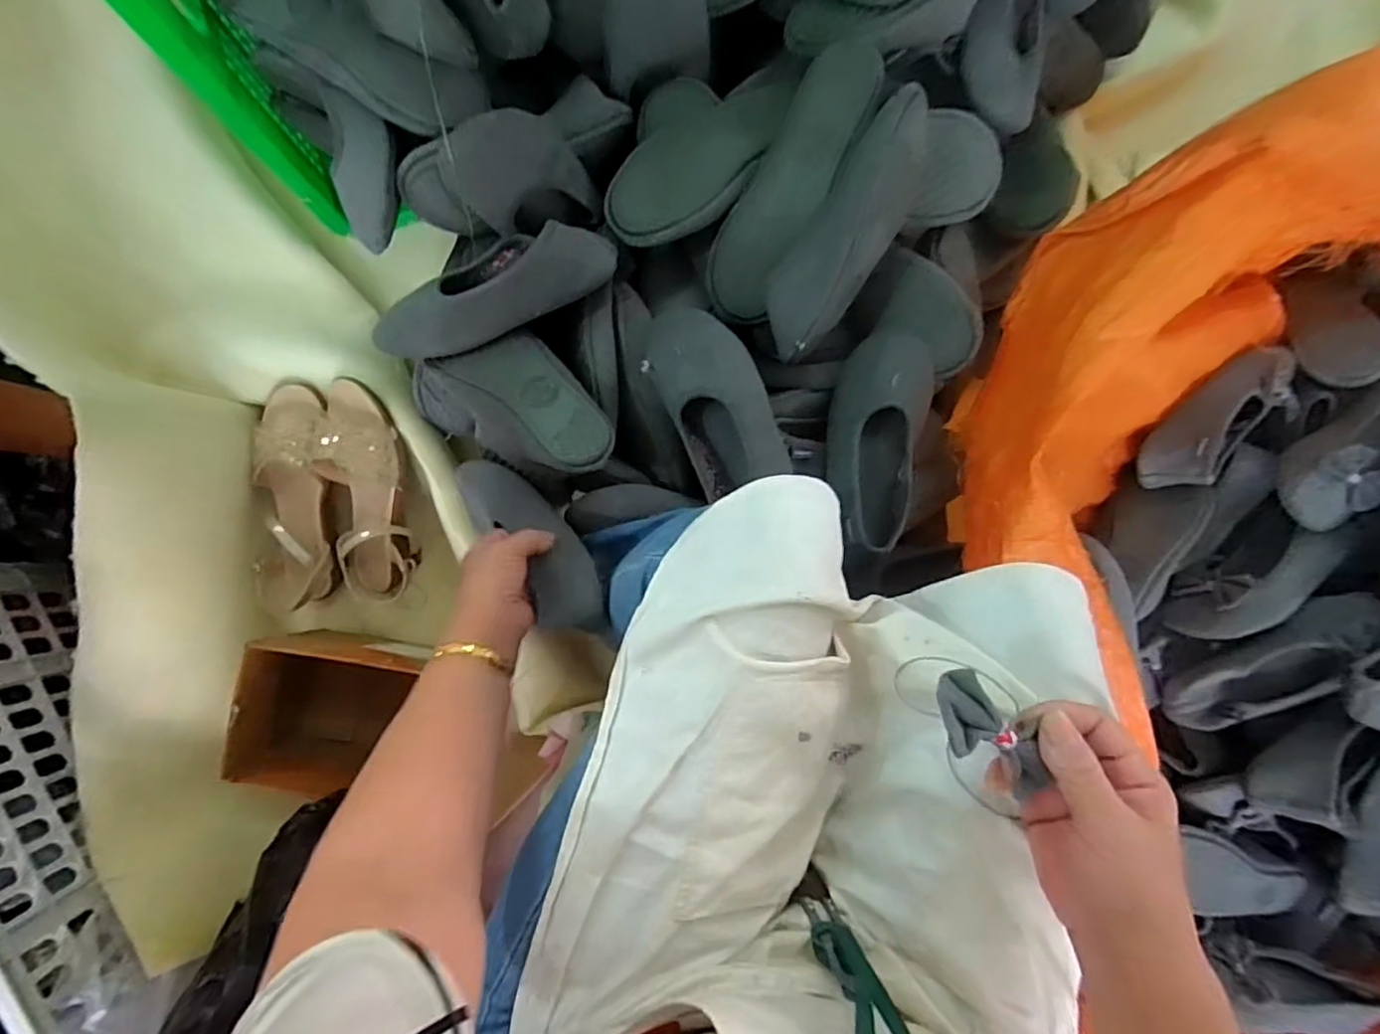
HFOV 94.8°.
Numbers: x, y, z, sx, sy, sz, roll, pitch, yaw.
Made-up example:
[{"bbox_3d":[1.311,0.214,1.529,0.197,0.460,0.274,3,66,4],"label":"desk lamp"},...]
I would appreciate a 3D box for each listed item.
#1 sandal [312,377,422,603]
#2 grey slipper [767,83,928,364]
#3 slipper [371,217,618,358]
[{"bbox_3d":[-0.361,-0.025,0.717,0.089,0.067,0.249,-1,109,-5],"label":"sandal"},{"bbox_3d":[0.144,-0.257,0.582,0.083,0.065,0.238,28,113,-3],"label":"grey slipper"},{"bbox_3d":[-0.187,-0.213,0.592,0.240,0.061,0.083,-20,90,7],"label":"slipper"}]

